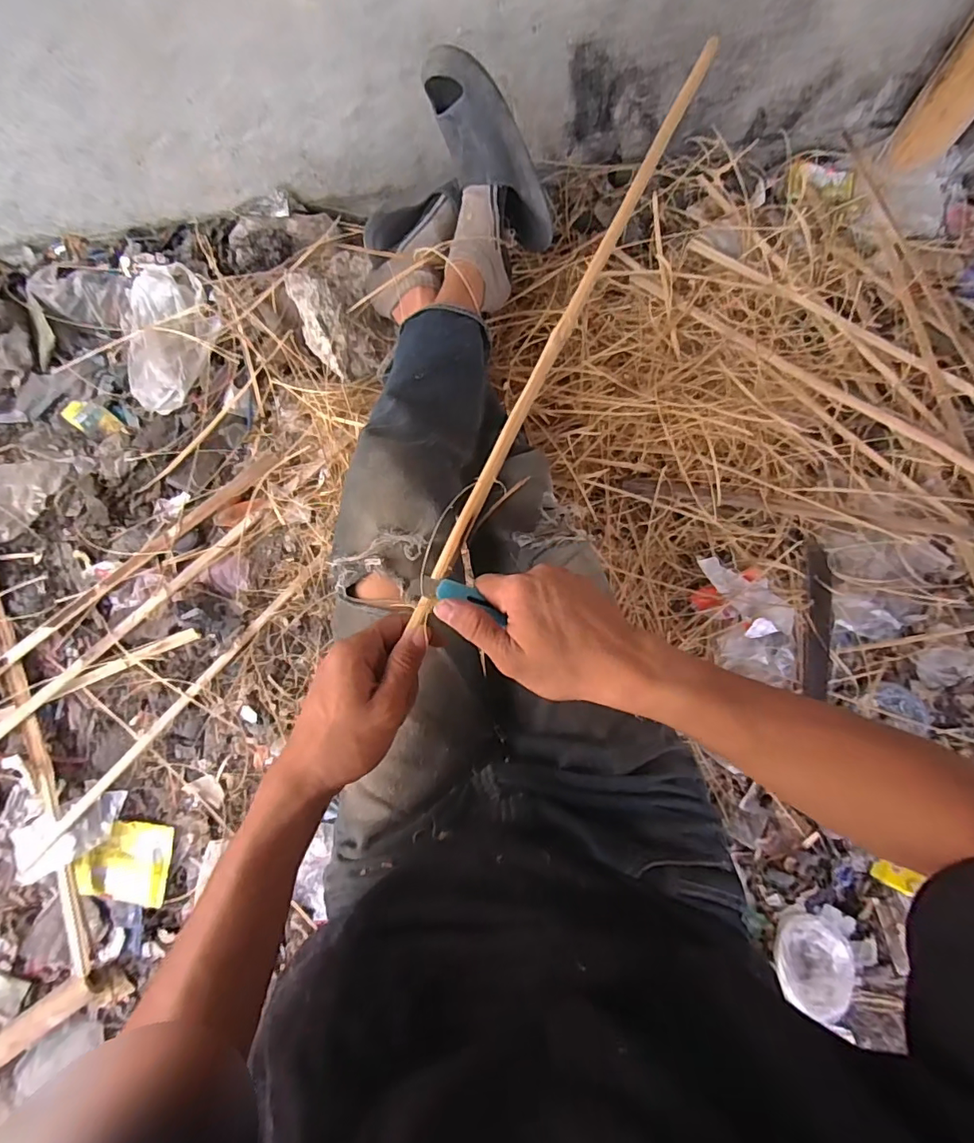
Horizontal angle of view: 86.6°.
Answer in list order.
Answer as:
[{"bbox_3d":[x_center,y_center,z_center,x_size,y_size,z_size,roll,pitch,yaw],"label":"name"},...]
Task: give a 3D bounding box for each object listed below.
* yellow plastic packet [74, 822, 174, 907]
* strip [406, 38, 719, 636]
[{"bbox_3d":[-0.518,0.420,0.744,0.123,0.025,0.100,5,78,3],"label":"yellow plastic packet"},{"bbox_3d":[0.060,-0.188,0.391,0.015,0.015,0.500,27,86,7],"label":"strip"}]

